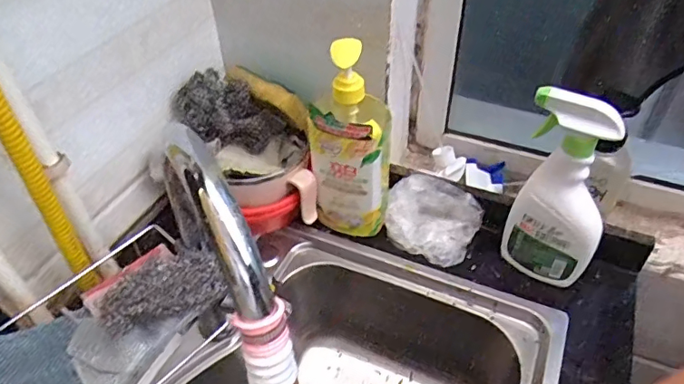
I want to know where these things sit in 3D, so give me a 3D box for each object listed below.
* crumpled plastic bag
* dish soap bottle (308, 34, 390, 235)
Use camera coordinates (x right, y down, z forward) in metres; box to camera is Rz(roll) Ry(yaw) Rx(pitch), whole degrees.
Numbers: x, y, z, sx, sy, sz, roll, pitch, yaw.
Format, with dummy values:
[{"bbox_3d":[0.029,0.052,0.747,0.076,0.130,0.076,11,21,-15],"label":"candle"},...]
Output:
[{"bbox_3d":[0.116,0.033,0.667,0.118,0.059,0.087,22,50,22],"label":"crumpled plastic bag"},{"bbox_3d":[0.010,-0.053,0.612,0.094,0.265,0.061,2,45,4],"label":"dish soap bottle"}]

